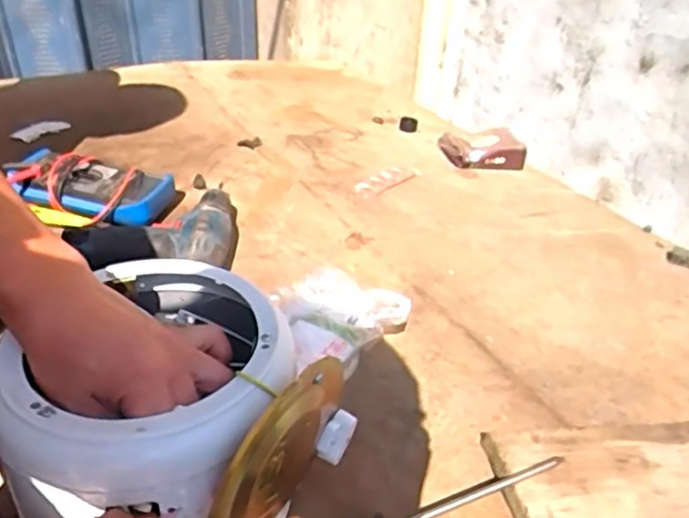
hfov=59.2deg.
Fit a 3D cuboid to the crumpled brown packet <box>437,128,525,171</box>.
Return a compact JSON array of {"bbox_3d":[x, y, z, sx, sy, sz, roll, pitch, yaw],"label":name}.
[{"bbox_3d":[0.237,-0.192,1.044,0.130,0.045,0.087,2,34,-6],"label":"crumpled brown packet"}]

